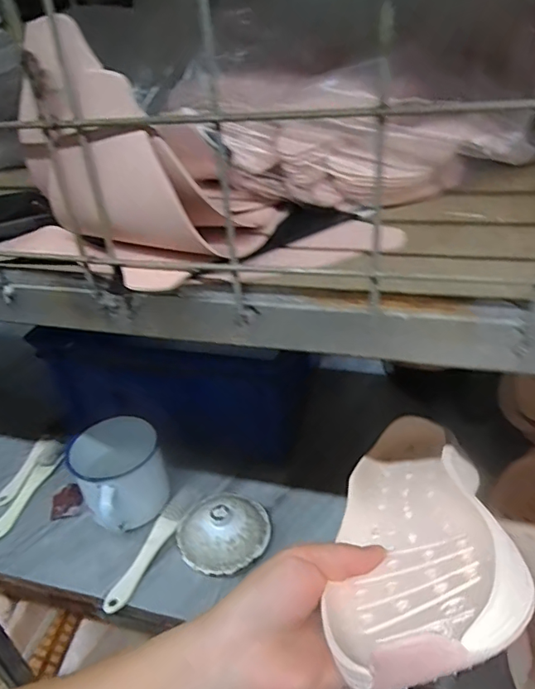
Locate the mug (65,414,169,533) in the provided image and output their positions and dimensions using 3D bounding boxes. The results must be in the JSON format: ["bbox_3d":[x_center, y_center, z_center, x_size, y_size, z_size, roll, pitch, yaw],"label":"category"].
[{"bbox_3d":[-0.176,0.156,0.613,0.103,0.081,0.119,-20,36,-20],"label":"mug"}]

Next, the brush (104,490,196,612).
[{"bbox_3d":[-0.129,0.225,0.567,0.031,0.014,0.156,14,38,27],"label":"brush"}]

